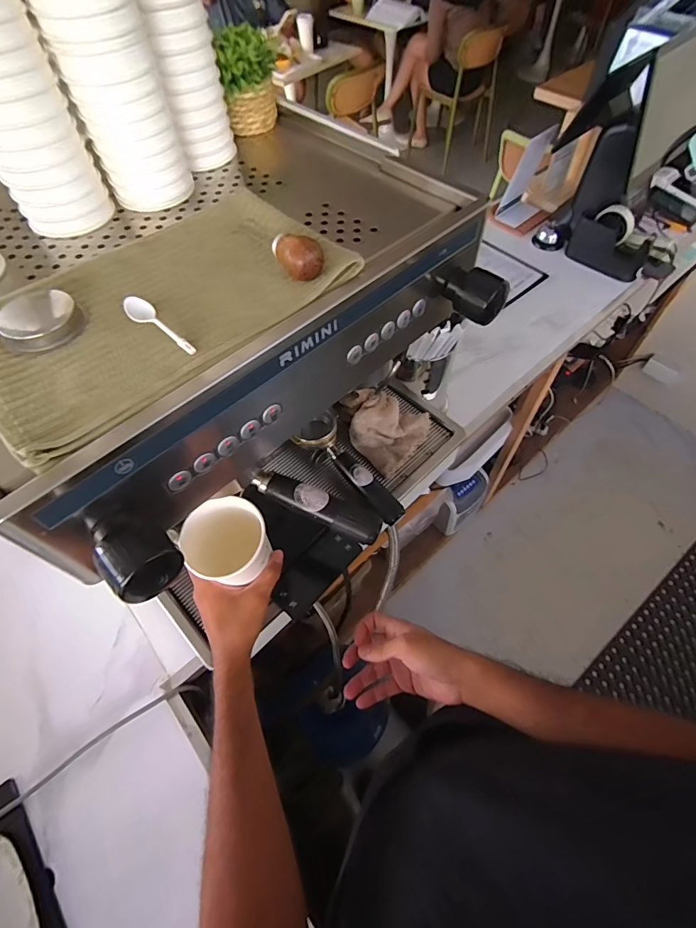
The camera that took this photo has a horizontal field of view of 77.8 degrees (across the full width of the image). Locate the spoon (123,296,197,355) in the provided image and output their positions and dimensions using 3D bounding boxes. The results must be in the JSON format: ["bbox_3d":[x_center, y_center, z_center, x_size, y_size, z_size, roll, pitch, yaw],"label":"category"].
[{"bbox_3d":[-0.152,-0.112,0.346,0.089,0.006,0.019,38,66,23],"label":"spoon"}]

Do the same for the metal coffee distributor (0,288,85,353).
[{"bbox_3d":[-0.257,-0.122,0.360,0.060,0.017,0.069,-29,61,-15],"label":"metal coffee distributor"}]

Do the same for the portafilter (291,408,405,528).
[{"bbox_3d":[0.002,-0.002,0.639,0.217,0.058,0.073,38,67,23],"label":"portafilter"}]

